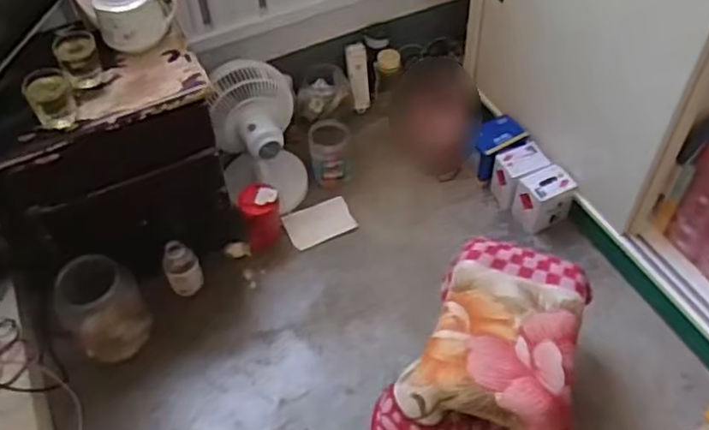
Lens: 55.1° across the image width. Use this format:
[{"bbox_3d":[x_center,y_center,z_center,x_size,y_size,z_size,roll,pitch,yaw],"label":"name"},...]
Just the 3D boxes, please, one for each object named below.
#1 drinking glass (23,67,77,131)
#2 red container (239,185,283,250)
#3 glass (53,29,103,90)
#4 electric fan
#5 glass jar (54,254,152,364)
[{"bbox_3d":[-0.523,-0.200,1.177,0.071,0.084,0.076,-26,55,-17],"label":"drinking glass"},{"bbox_3d":[-0.216,0.007,1.597,0.087,0.164,0.097,-14,52,-8],"label":"red container"},{"bbox_3d":[-0.501,-0.285,1.237,0.072,0.085,0.063,-26,55,-17],"label":"glass"},{"bbox_3d":[-0.227,-0.187,1.629,0.192,0.340,0.211,-10,52,-5],"label":"electric fan"},{"bbox_3d":[-0.523,0.194,1.410,0.127,0.219,0.140,22,56,19],"label":"glass jar"}]

